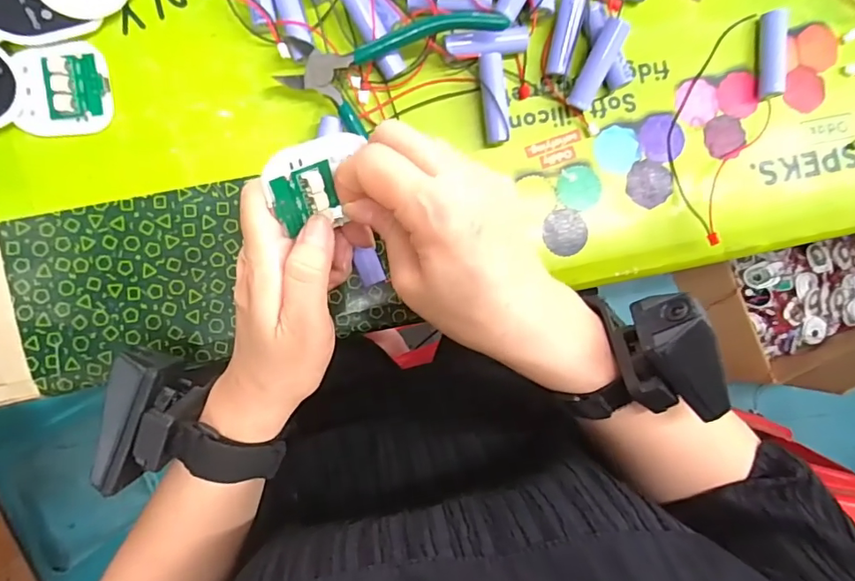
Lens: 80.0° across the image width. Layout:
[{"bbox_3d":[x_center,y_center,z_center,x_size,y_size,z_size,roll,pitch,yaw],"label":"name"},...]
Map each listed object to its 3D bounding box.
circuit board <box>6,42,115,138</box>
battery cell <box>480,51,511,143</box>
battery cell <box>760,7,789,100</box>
[{"bbox_3d":[-0.205,-0.113,0.286,0.049,0.009,0.049,-6,96,-5],"label":"circuit board"},{"bbox_3d":[0.039,-0.112,0.301,0.014,0.014,0.049,-8,91,-4],"label":"battery cell"},{"bbox_3d":[0.210,-0.143,0.310,0.010,0.017,0.050,-3,91,-4],"label":"battery cell"}]

